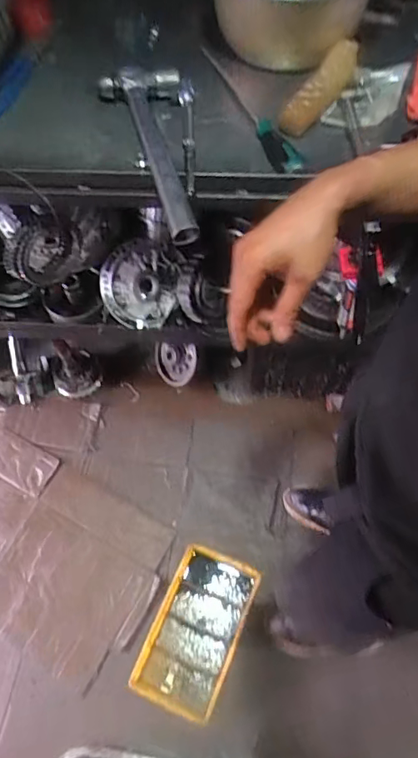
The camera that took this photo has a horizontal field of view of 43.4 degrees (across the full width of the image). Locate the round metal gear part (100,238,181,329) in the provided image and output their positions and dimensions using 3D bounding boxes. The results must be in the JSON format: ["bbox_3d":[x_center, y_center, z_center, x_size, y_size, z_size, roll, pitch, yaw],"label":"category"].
[{"bbox_3d":[-0.149,-0.200,1.130,0.166,0.044,0.179,2,107,-6],"label":"round metal gear part"}]

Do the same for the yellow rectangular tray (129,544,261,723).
[{"bbox_3d":[-0.027,0.618,1.313,0.204,0.055,0.363,22,68,10],"label":"yellow rectangular tray"}]

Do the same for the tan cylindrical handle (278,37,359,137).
[{"bbox_3d":[0.187,-0.480,0.862,0.057,0.041,0.198,31,70,15],"label":"tan cylindrical handle"}]

